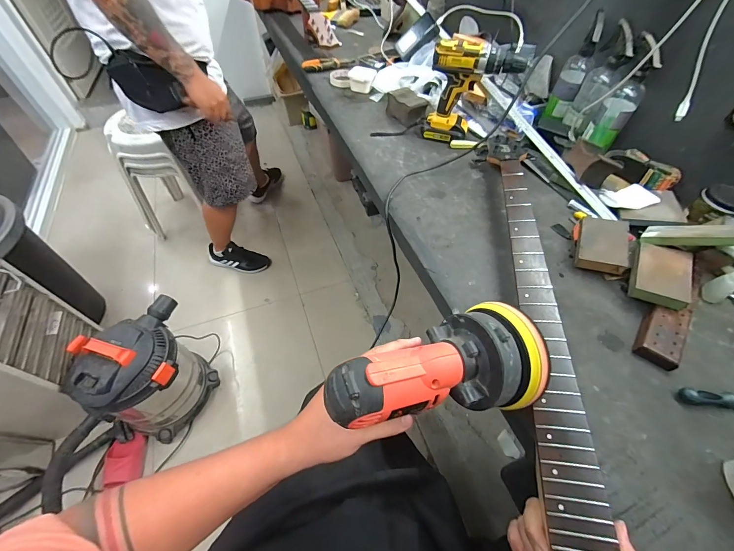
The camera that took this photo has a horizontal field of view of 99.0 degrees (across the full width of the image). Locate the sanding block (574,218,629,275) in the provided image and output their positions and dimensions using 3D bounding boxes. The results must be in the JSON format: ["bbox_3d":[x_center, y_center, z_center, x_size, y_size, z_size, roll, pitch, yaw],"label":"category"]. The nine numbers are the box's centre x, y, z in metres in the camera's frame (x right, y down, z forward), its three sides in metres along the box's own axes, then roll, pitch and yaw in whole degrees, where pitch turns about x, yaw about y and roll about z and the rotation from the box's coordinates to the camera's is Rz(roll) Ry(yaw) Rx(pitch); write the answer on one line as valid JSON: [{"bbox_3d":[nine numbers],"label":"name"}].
[{"bbox_3d":[0.414,-0.056,0.551,0.073,0.027,0.108,10,59,23],"label":"sanding block"}]

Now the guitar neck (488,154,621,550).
[{"bbox_3d":[0.264,0.027,0.484,0.075,0.031,0.647,7,57,3],"label":"guitar neck"}]

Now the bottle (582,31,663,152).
[{"bbox_3d":[0.543,-0.375,0.666,0.070,0.187,0.059,34,60,21],"label":"bottle"}]

